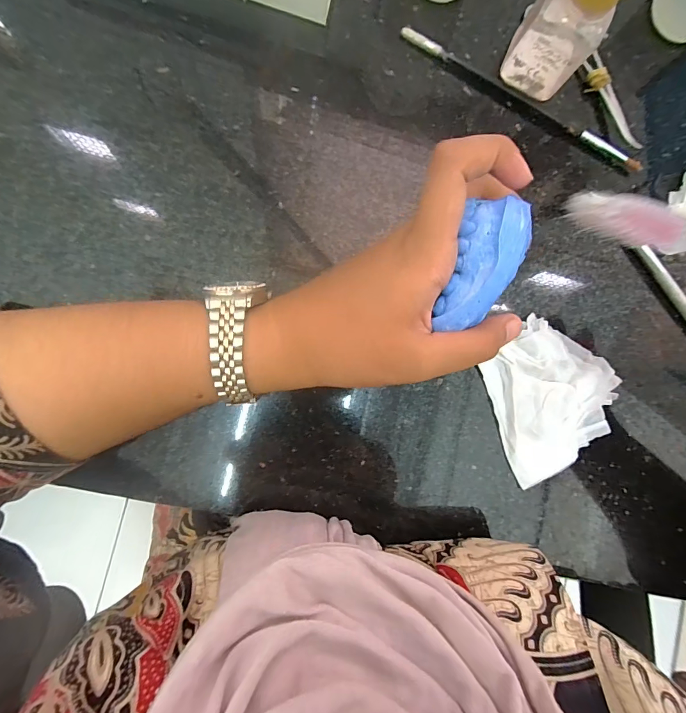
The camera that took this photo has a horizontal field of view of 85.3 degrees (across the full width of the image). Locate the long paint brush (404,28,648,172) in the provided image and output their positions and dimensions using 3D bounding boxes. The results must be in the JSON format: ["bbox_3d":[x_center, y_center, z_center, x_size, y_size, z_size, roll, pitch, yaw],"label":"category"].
[{"bbox_3d":[0.126,-0.176,0.257,0.187,0.008,0.014,24,84,-6],"label":"long paint brush"}]

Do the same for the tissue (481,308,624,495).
[{"bbox_3d":[0.136,0.025,0.247,0.093,0.010,0.089,-34,92,-8],"label":"tissue"}]

